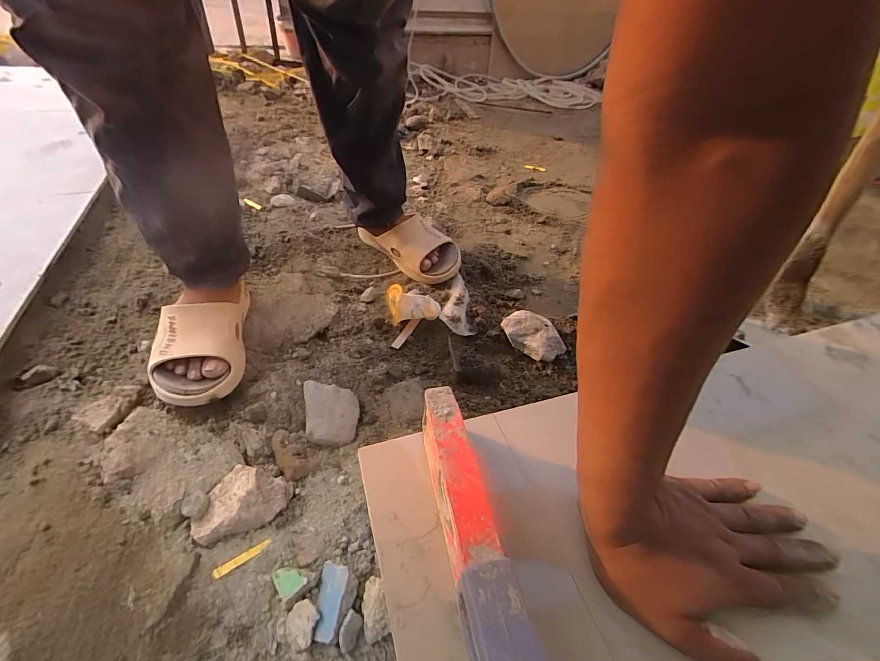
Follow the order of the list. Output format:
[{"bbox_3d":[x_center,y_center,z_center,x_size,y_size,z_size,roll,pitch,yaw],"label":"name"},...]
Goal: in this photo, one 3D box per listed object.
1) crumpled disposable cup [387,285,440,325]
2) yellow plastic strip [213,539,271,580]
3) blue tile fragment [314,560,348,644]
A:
[{"bbox_3d":[-0.044,-0.046,0.661,0.085,0.058,0.071,-9,46,-14],"label":"crumpled disposable cup"},{"bbox_3d":[-0.201,0.231,0.394,0.056,0.007,0.010,-22,51,-26],"label":"yellow plastic strip"},{"bbox_3d":[-0.100,0.248,0.358,0.035,0.005,0.063,-26,39,19],"label":"blue tile fragment"}]

